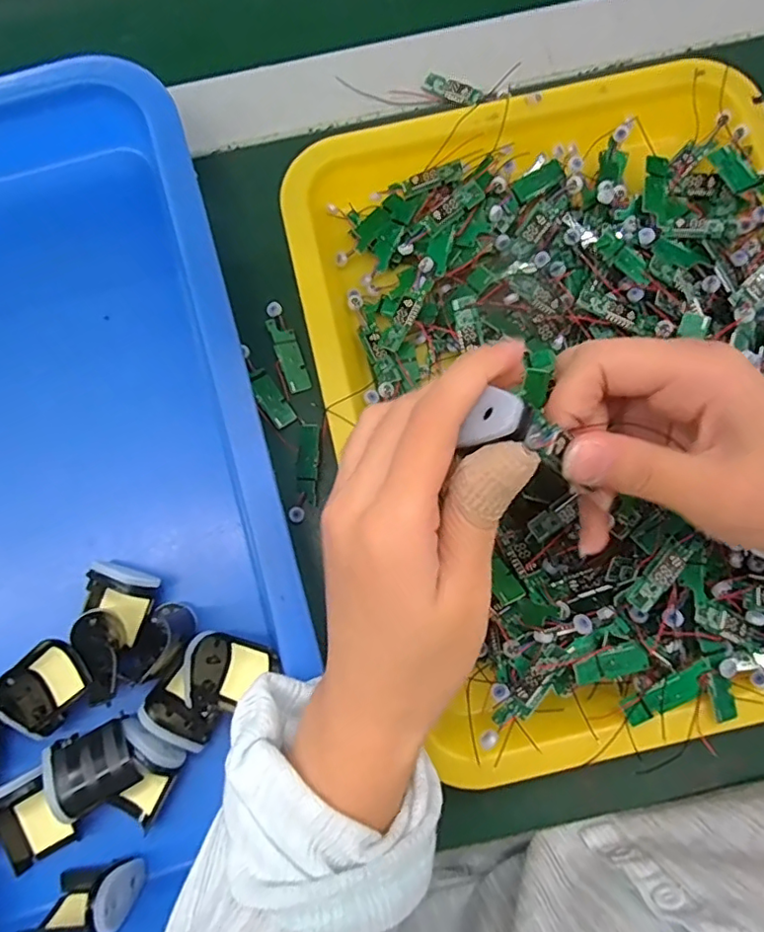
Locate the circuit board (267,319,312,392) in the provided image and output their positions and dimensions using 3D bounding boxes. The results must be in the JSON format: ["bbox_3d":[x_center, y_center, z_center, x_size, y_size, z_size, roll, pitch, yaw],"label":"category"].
[{"bbox_3d":[-0.051,-0.062,0.311,0.013,0.005,0.042,-20,82,-2],"label":"circuit board"}]

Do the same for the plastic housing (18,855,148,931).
[{"bbox_3d":[-0.134,0.194,0.253,0.041,0.033,0.020,-6,82,0],"label":"plastic housing"}]

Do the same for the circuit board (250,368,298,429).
[{"bbox_3d":[-0.061,-0.038,0.308,0.013,0.004,0.035,-35,83,-4],"label":"circuit board"}]

